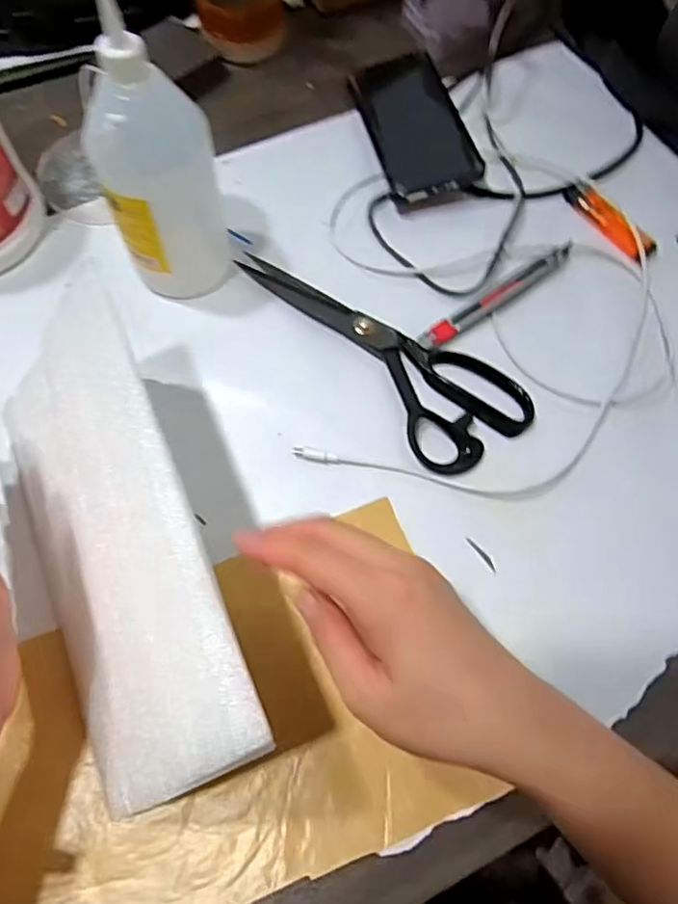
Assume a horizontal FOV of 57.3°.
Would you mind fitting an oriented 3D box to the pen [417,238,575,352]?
[{"bbox_3d":[0.121,-0.119,0.472,0.146,0.008,0.016,-33,71,-14],"label":"pen"}]

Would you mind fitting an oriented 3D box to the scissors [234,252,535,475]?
[{"bbox_3d":[0.028,-0.083,0.456,0.088,0.010,0.238,-42,74,-17],"label":"scissors"}]

